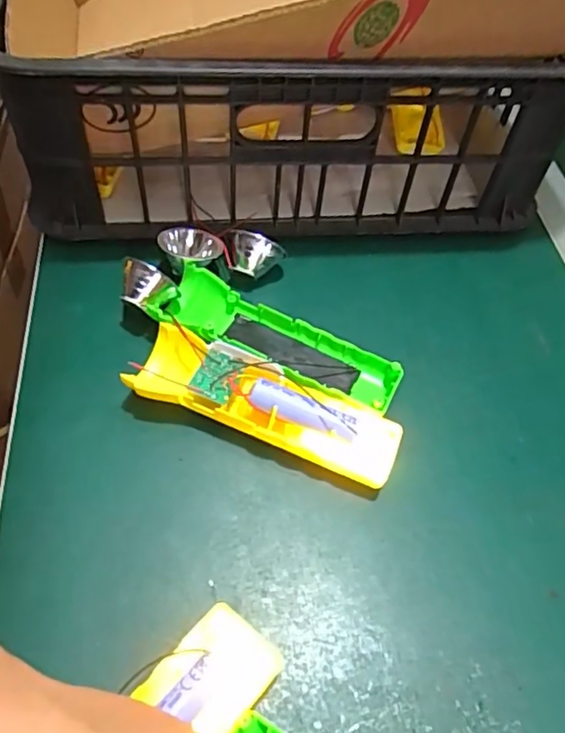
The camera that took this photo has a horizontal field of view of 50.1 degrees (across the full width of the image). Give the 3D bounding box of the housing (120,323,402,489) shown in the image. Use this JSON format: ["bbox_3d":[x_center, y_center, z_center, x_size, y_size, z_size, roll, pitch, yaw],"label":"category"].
[{"bbox_3d":[-0.012,0.025,0.363,0.164,0.034,0.048,22,56,11],"label":"housing"}]

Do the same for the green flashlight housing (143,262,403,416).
[{"bbox_3d":[-0.004,-0.015,0.396,0.162,0.027,0.049,23,56,12],"label":"green flashlight housing"}]

